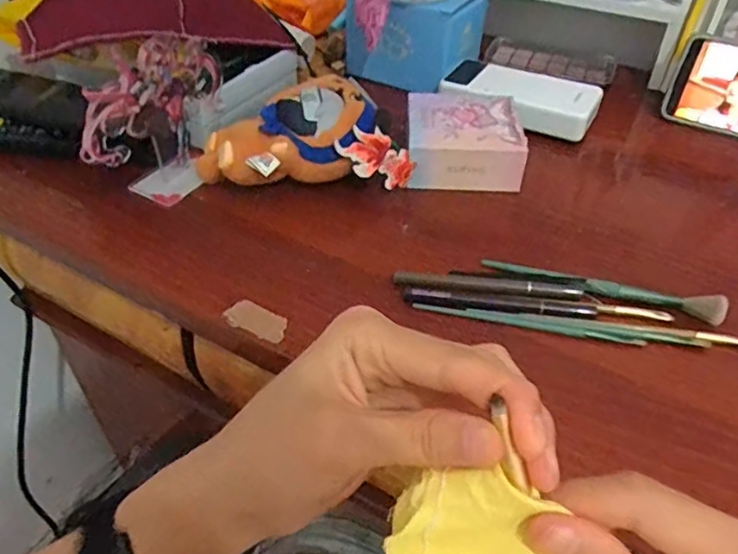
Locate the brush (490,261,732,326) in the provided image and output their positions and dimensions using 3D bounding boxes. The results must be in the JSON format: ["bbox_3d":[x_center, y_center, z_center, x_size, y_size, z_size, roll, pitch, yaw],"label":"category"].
[{"bbox_3d":[0.158,0.005,0.407,0.156,0.014,0.017,15,44,14],"label":"brush"}]

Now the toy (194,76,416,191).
[{"bbox_3d":[-0.056,-0.114,0.480,0.159,0.055,0.094,-9,44,-12],"label":"toy"}]

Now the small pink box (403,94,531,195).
[{"bbox_3d":[0.081,-0.119,0.518,0.093,0.040,0.098,1,43,0],"label":"small pink box"}]

